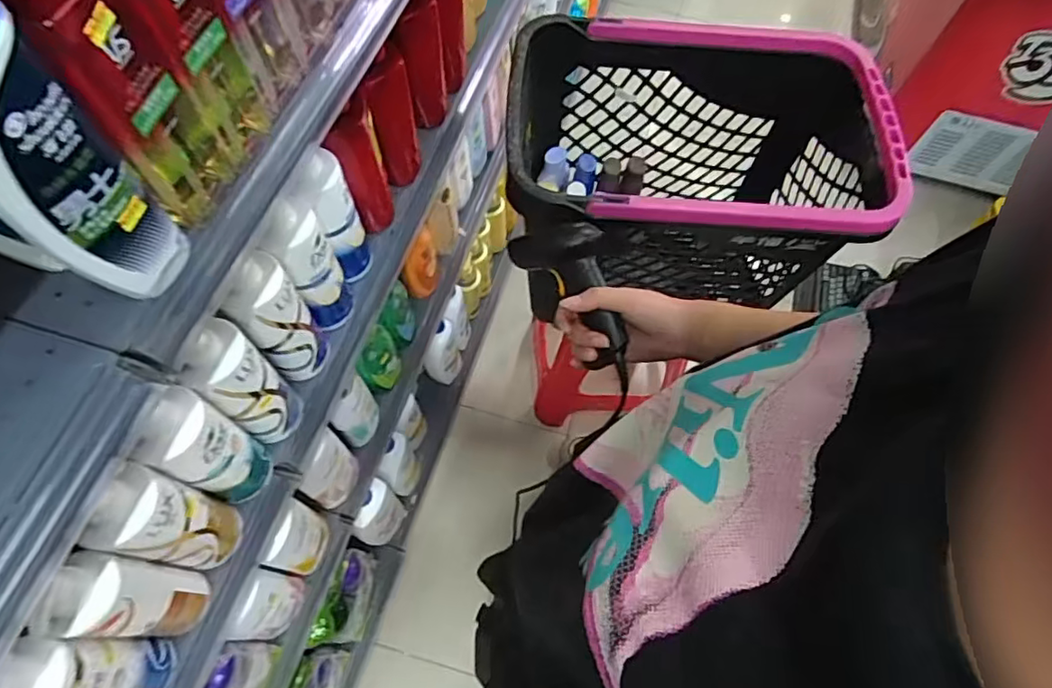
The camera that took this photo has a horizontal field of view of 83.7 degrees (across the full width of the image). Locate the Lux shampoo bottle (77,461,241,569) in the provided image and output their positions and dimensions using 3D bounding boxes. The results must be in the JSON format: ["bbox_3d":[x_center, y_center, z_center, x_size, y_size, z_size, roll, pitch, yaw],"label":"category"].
[{"bbox_3d":[-0.345,0.178,0.580,0.046,0.210,0.074,20,65,6],"label":"Lux shampoo bottle"}]

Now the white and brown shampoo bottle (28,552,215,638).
[{"bbox_3d":[-0.362,0.237,0.548,0.042,0.198,0.063,5,64,-1],"label":"white and brown shampoo bottle"}]

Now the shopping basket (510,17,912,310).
[{"bbox_3d":[0.261,-0.272,0.991,0.573,0.316,0.378,2,64,-3],"label":"shopping basket"}]

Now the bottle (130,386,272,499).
[{"bbox_3d":[-0.323,0.110,0.606,0.045,0.203,0.070,18,64,5],"label":"bottle"}]

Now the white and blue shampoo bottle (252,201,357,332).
[{"bbox_3d":[-0.254,-0.091,0.714,0.040,0.201,0.081,19,64,5],"label":"white and blue shampoo bottle"}]

